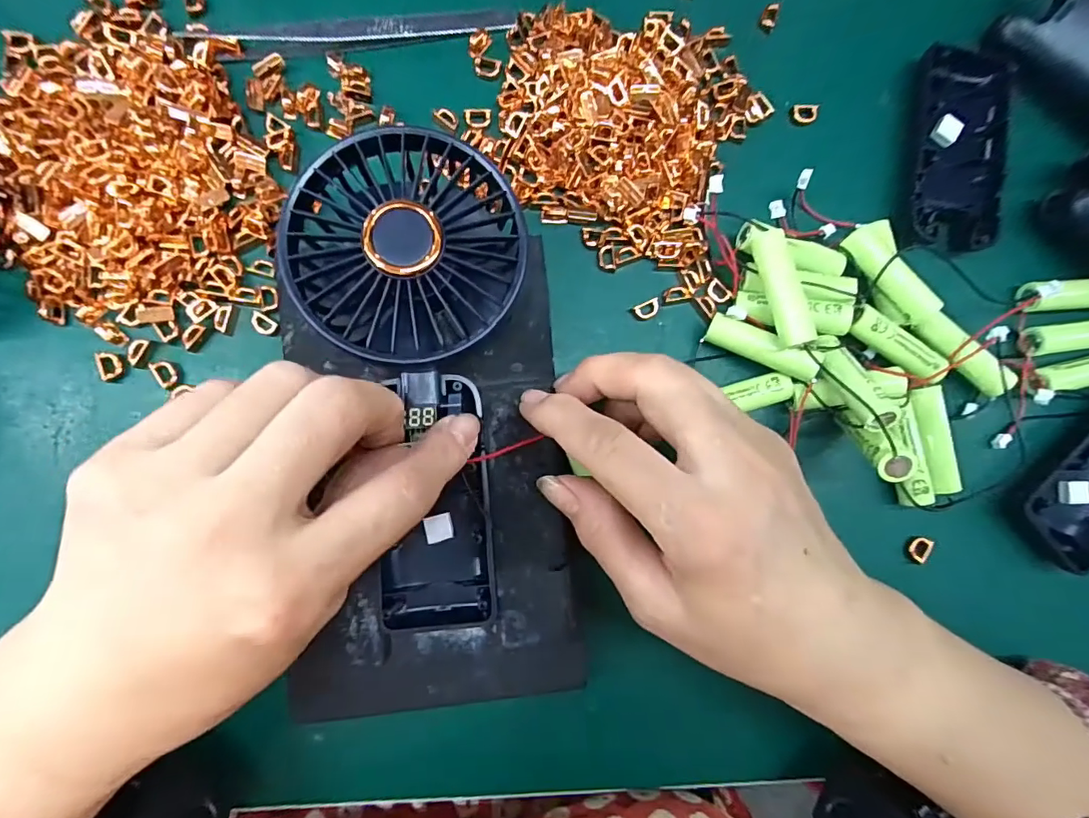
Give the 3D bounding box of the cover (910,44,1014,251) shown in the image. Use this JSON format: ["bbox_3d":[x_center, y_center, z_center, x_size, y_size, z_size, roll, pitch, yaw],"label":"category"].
[{"bbox_3d":[0.208,-0.134,0.259,0.048,0.015,0.110,10,82,-5],"label":"cover"}]

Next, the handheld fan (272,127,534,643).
[{"bbox_3d":[-0.050,-0.008,0.207,0.087,0.043,0.184,-5,95,-7],"label":"handheld fan"}]

